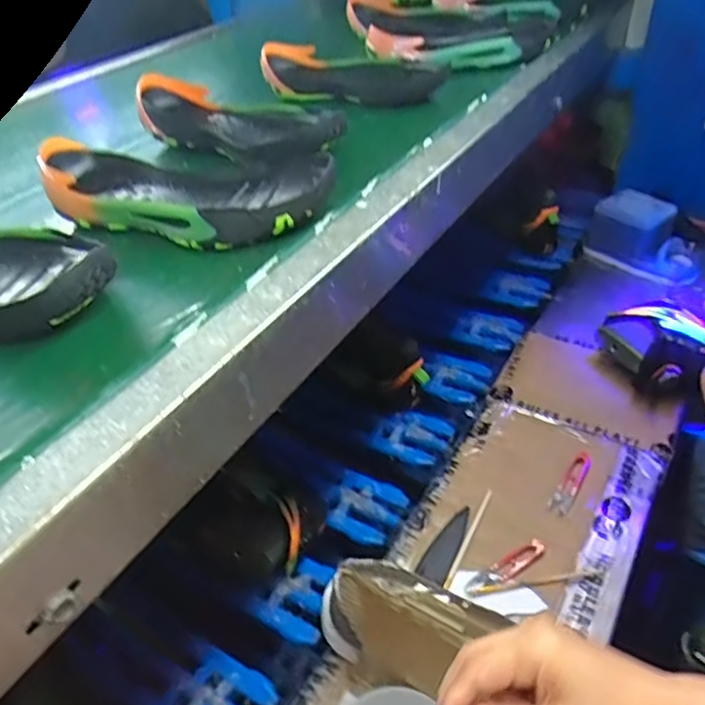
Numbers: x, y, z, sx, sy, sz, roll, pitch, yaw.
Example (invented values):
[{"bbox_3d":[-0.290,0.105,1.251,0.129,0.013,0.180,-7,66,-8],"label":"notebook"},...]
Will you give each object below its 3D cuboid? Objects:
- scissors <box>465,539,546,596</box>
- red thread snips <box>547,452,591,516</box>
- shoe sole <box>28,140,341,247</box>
[{"bbox_3d":[0.166,0.232,0.646,0.103,0.005,0.023,-22,45,-19],"label":"scissors"},{"bbox_3d":[0.266,0.155,0.726,0.024,0.011,0.094,24,49,27],"label":"red thread snips"},{"bbox_3d":[-0.154,-0.146,0.533,0.270,0.040,0.112,10,41,11],"label":"shoe sole"}]

